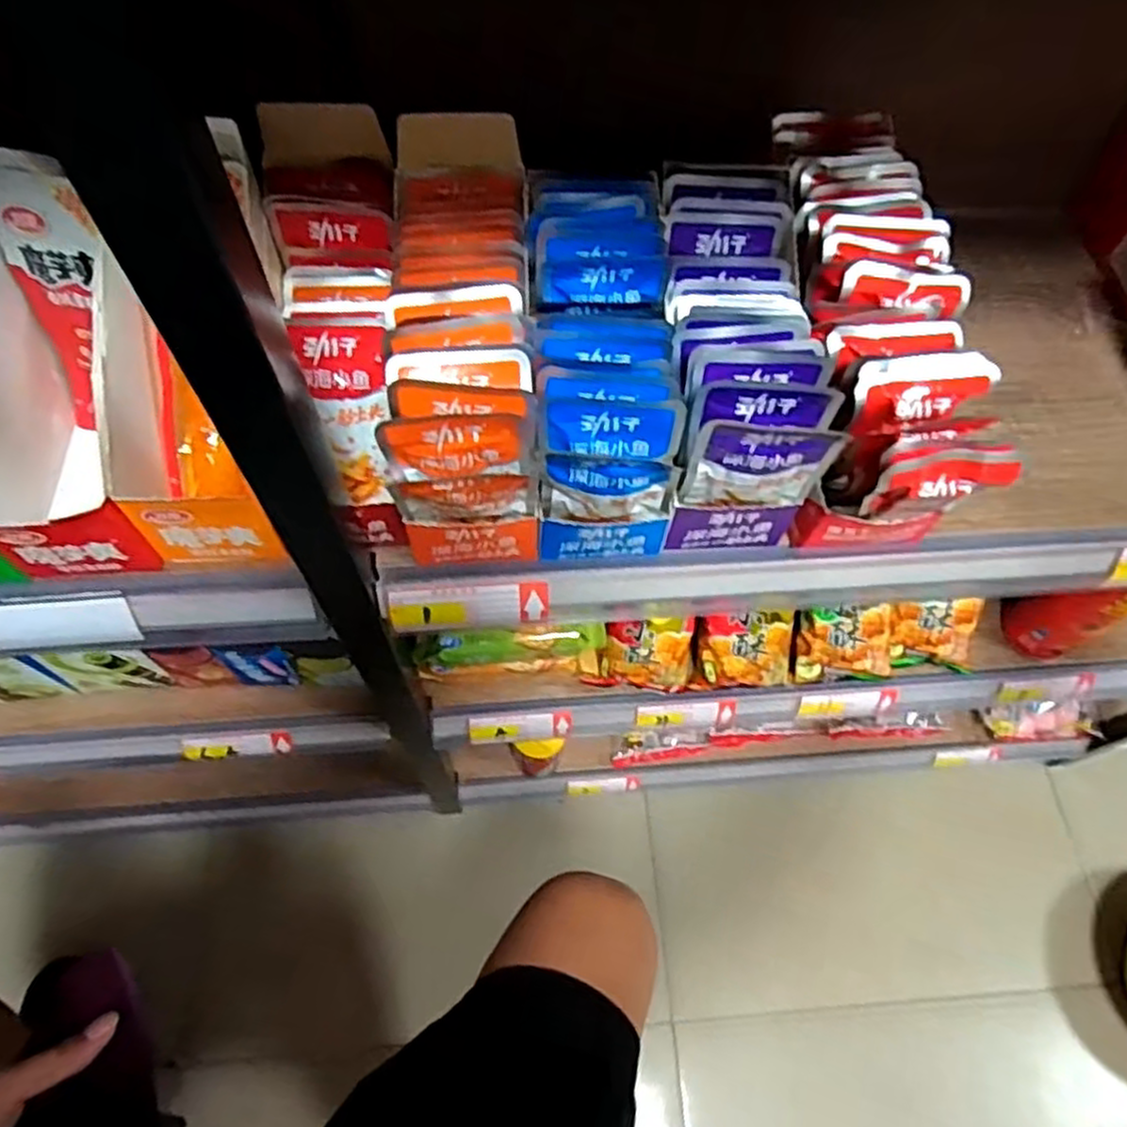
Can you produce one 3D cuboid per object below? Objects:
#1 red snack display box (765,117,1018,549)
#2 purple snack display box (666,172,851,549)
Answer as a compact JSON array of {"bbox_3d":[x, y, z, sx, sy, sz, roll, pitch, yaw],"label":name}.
[{"bbox_3d":[0.170,-0.140,0.440,0.083,0.103,0.266,-1,66,-3],"label":"red snack display box"},{"bbox_3d":[0.093,-0.117,0.433,0.074,0.105,0.185,-1,62,-2],"label":"purple snack display box"}]

